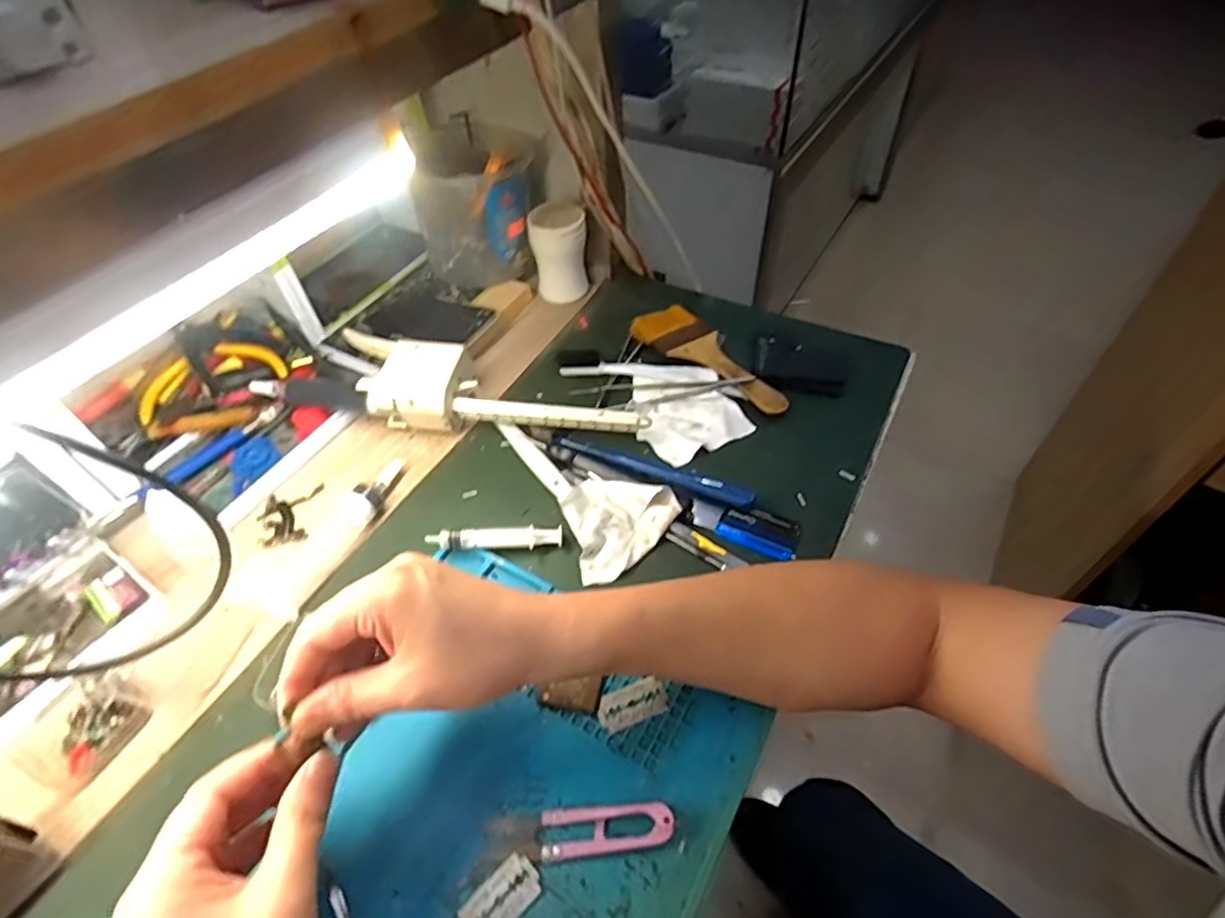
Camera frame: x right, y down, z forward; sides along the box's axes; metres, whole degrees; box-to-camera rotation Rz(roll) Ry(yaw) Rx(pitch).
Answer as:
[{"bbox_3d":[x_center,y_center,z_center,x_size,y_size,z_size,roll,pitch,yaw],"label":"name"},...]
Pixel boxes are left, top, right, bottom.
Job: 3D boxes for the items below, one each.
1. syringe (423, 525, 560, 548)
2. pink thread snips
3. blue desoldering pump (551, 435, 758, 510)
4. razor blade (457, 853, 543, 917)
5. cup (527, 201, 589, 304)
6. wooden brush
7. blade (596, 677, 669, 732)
[{"bbox_3d":[-0.082,0.055,0.447,0.092,0.016,0.015,-6,50,-2],"label":"syringe"},{"bbox_3d":[-0.016,0.192,0.327,0.094,0.013,0.024,-6,50,-2],"label":"pink thread snips"},{"bbox_3d":[0.028,0.003,0.483,0.163,0.015,0.019,20,54,18],"label":"blue desoldering pump"},{"bbox_3d":[-0.056,0.218,0.313,0.042,0.004,0.023,-37,58,-25],"label":"razor blade"},{"bbox_3d":[-0.053,-0.209,0.627,0.051,0.079,0.056,-1,50,2],"label":"cup"},{"bbox_3d":[0.094,-0.094,0.567,0.067,0.010,0.168,-36,57,-24],"label":"wooden brush"},{"bbox_3d":[0.012,0.146,0.376,0.041,0.004,0.022,-21,47,-12],"label":"blade"}]

